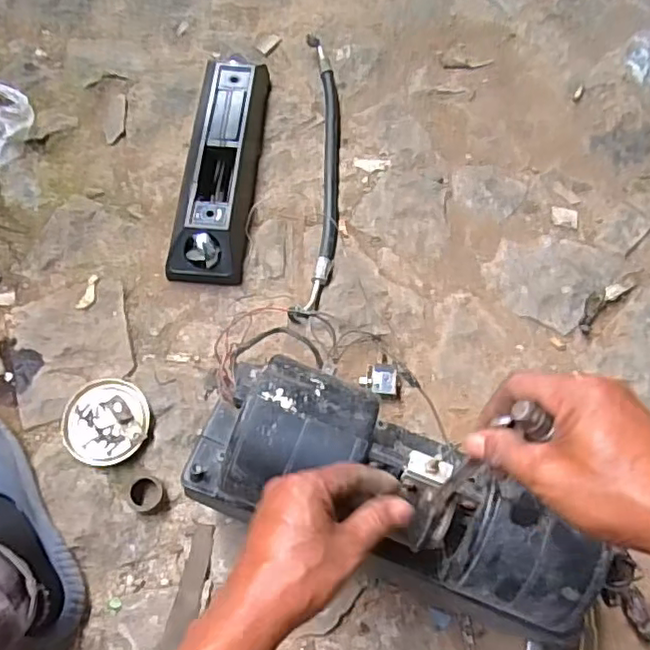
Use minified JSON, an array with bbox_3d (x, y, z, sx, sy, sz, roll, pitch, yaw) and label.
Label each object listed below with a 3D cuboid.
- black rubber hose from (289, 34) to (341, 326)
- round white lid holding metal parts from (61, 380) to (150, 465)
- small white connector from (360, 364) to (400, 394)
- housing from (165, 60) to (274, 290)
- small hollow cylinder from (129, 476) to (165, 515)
[{"bbox_3d":[-0.006,-0.235,0.949,0.060,0.030,0.511,3,67,-1],"label":"black rubber hose"},{"bbox_3d":[-0.274,0.121,0.781,0.100,0.018,0.106,1,67,-2],"label":"round white lid holding metal parts"},{"bbox_3d":[0.072,0.072,0.822,0.052,0.014,0.041,-1,67,-3],"label":"small white connector"},{"bbox_3d":[-0.154,-0.245,0.931,0.105,0.065,0.374,6,66,0],"label":"housing"},{"bbox_3d":[-0.217,0.203,0.750,0.045,0.018,0.042,1,67,-2],"label":"small hollow cylinder"}]

